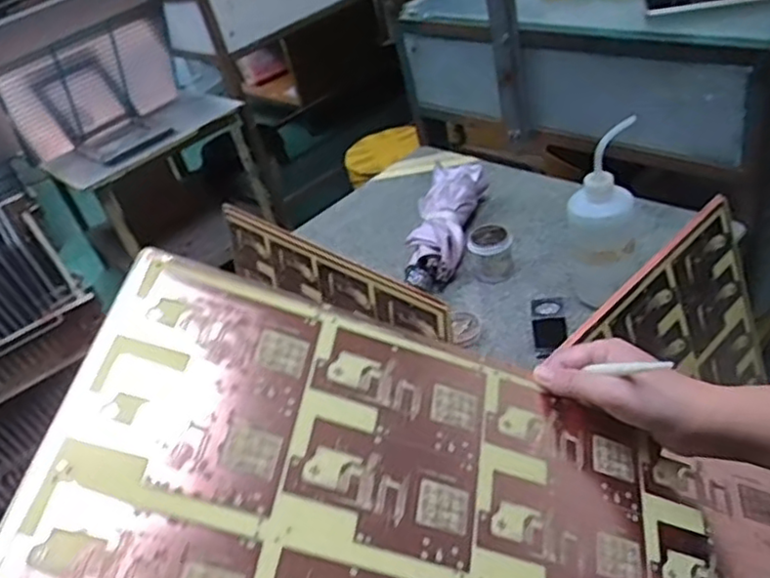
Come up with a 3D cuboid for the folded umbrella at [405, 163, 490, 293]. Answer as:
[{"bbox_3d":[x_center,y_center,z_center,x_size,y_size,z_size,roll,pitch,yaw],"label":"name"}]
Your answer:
[{"bbox_3d":[0.087,-0.107,1.026,0.090,0.049,0.285,12,52,14],"label":"folded umbrella"}]

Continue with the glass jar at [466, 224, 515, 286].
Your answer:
[{"bbox_3d":[0.145,-0.049,0.946,0.066,0.061,0.064,4,50,7],"label":"glass jar"}]

